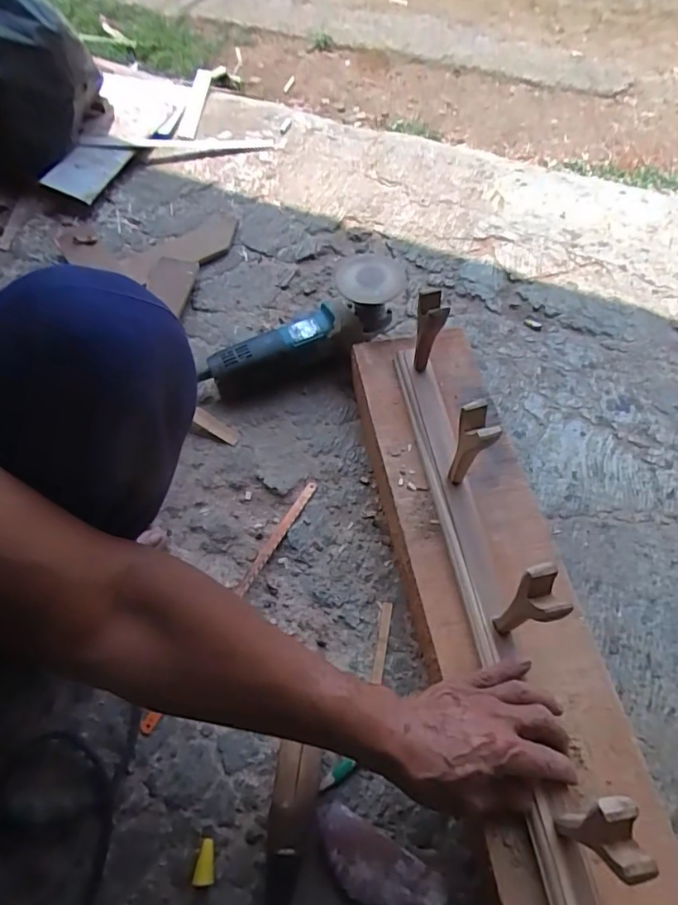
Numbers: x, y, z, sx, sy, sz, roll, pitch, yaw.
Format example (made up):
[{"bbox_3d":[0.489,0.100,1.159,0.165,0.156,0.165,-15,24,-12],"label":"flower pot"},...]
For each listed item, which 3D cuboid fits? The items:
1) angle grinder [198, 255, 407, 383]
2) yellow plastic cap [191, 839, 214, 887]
[{"bbox_3d":[-0.048,-0.166,0.694,0.291,0.076,0.093,-25,60,3],"label":"angle grinder"},{"bbox_3d":[-0.115,0.352,0.446,0.017,0.013,0.033,3,57,0],"label":"yellow plastic cap"}]

